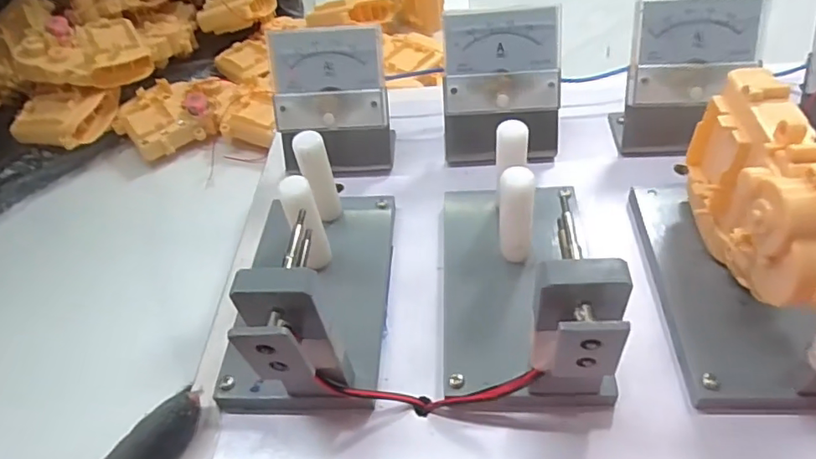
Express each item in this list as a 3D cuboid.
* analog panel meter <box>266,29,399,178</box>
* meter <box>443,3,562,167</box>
[{"bbox_3d":[-0.042,-0.069,0.317,0.066,0.075,0.047,-9,47,1],"label":"analog panel meter"},{"bbox_3d":[0.053,-0.078,0.313,0.065,0.075,0.045,-3,48,6],"label":"meter"}]

